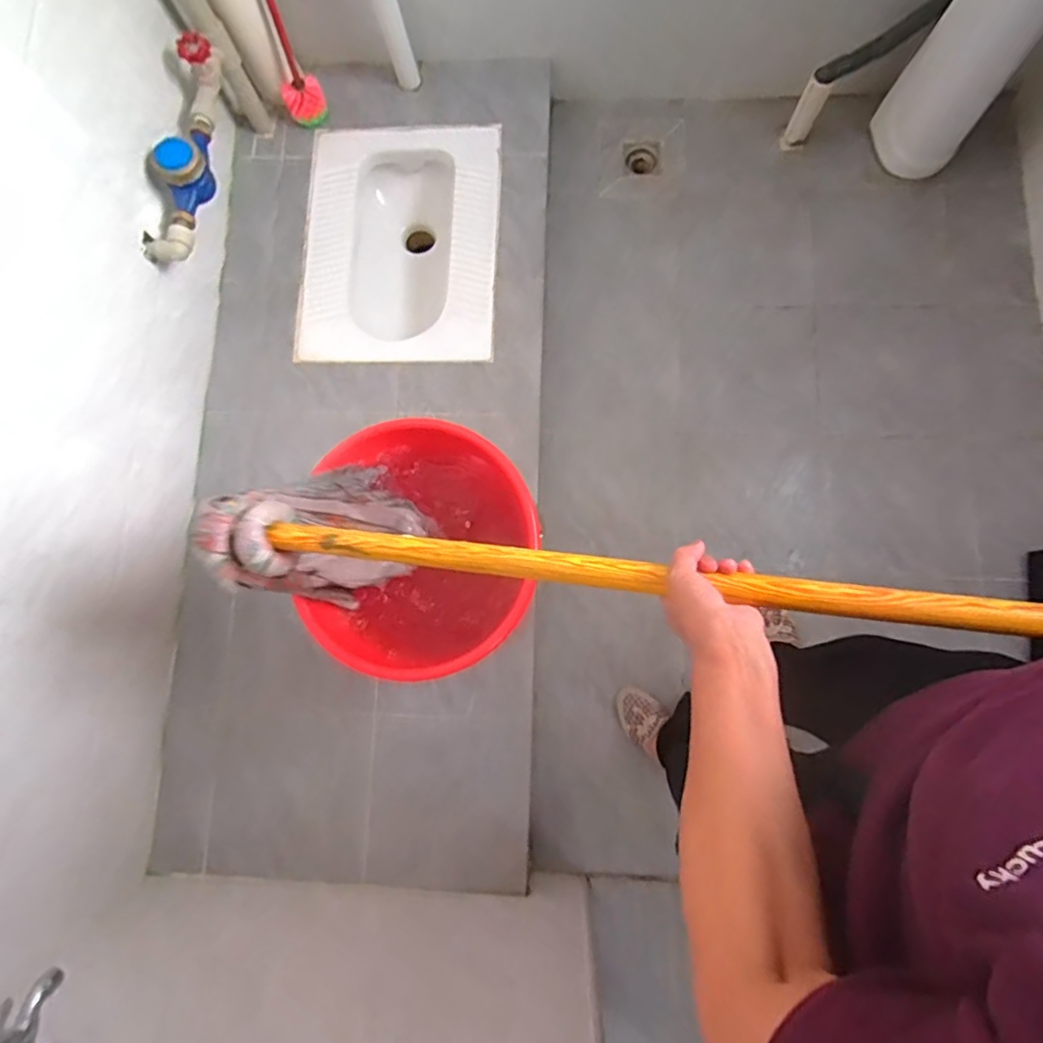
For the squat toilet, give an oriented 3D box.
[{"bbox_3d":[-0.260,-0.606,1.373,0.429,0.207,0.578,1,81,3],"label":"squat toilet"}]

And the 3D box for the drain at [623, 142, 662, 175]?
[{"bbox_3d":[0.299,-0.894,1.446,0.093,0.021,0.102,5,81,4],"label":"drain"}]

